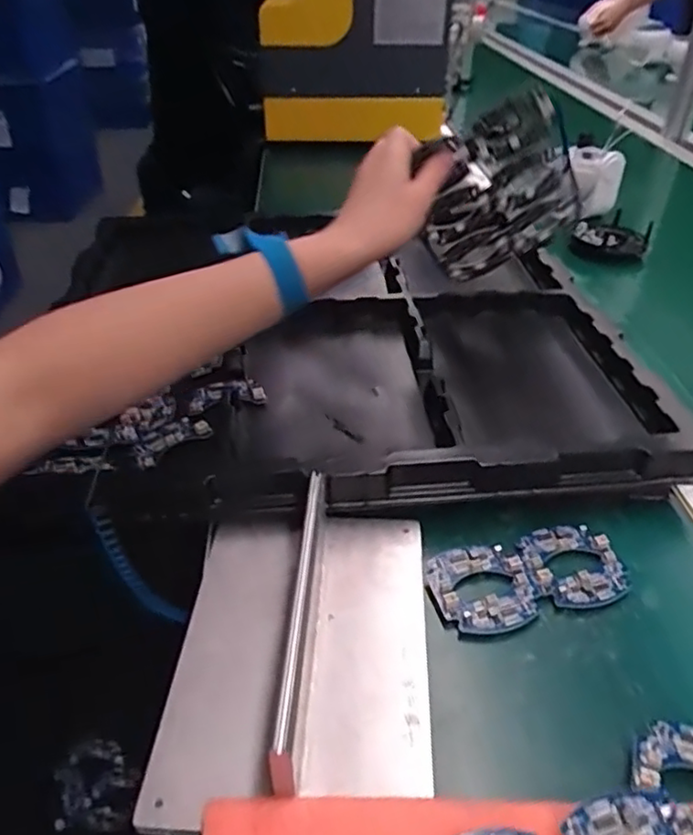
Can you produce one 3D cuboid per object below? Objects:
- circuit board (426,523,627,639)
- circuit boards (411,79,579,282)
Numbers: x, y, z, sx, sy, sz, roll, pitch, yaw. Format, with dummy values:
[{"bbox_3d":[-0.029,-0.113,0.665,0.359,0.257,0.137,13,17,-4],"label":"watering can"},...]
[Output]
[{"bbox_3d":[0.118,0.102,0.415,0.125,0.010,0.062,-9,35,-13],"label":"circuit board"},{"bbox_3d":[0.124,-0.184,0.543,0.129,0.198,0.011,-22,65,20],"label":"circuit boards"}]

